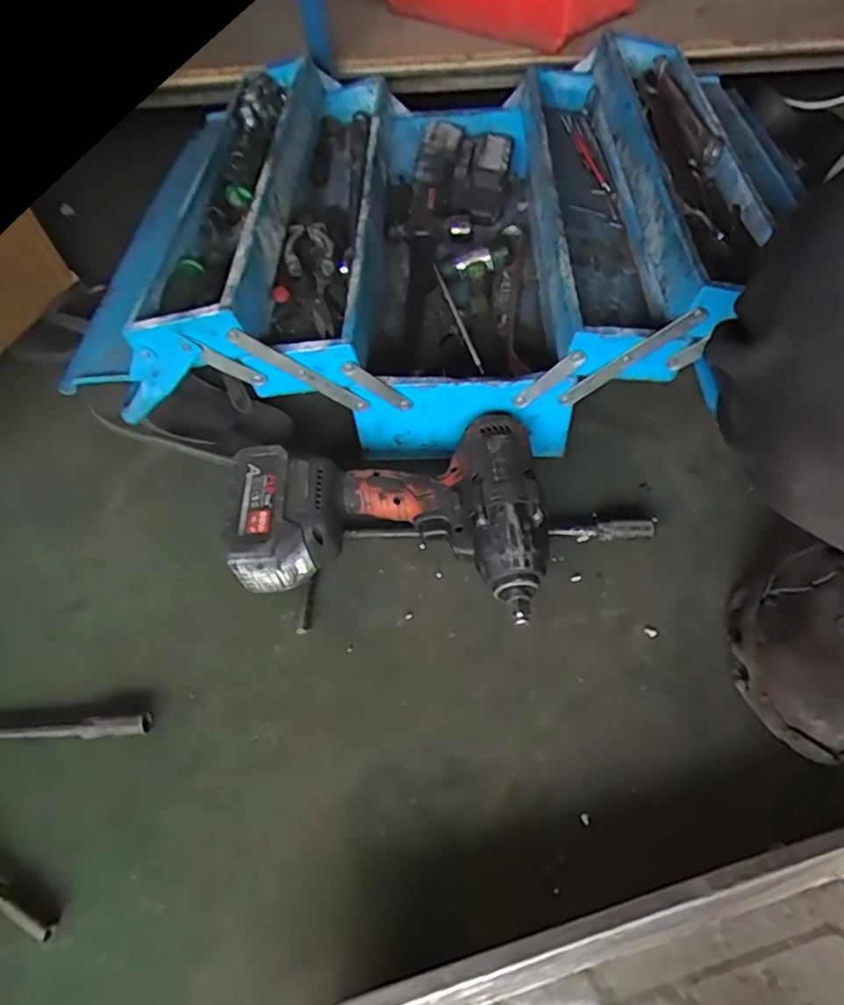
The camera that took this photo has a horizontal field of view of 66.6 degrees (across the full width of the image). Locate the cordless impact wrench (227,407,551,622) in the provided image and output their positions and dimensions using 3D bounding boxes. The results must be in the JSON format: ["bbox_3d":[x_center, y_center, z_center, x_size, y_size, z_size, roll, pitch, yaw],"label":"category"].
[{"bbox_3d":[-0.029,0.005,0.560,0.251,0.087,0.176,5,54,7],"label":"cordless impact wrench"}]

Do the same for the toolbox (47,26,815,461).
[{"bbox_3d":[0.002,-0.316,0.724,0.637,0.190,0.554,0,54,3],"label":"toolbox"}]

